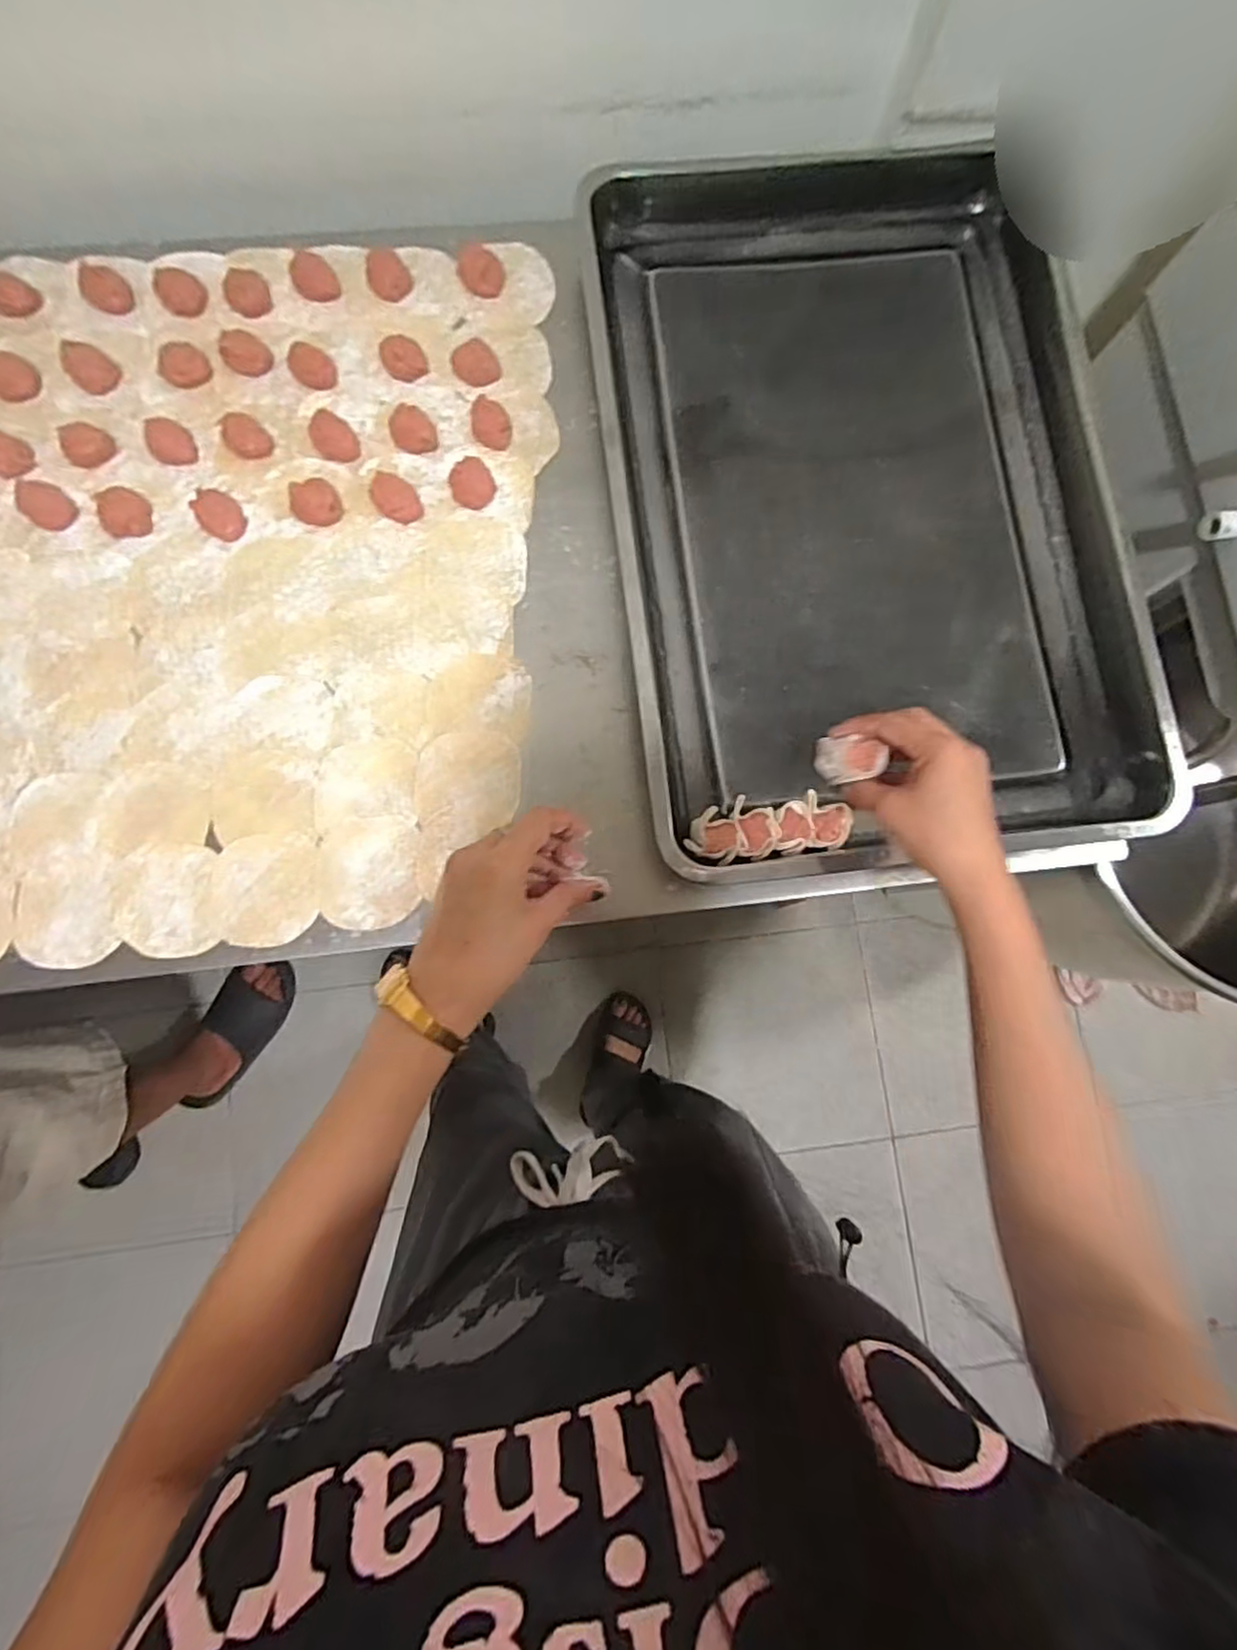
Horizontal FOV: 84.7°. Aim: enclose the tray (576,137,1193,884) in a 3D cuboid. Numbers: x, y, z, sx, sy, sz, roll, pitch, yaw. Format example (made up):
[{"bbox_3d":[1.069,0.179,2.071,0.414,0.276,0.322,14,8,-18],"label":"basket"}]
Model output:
[{"bbox_3d":[0.190,-0.263,0.545,0.393,0.048,0.606,-6,83,-5],"label":"tray"}]

